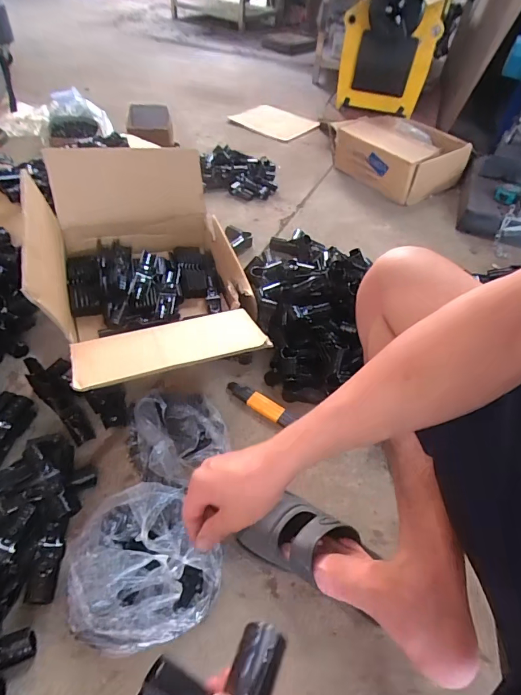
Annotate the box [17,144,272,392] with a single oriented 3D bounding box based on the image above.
[{"bbox_3d":[-0.214,-0.153,0.776,0.359,0.213,0.519,-12,51,-15],"label":"box"}]

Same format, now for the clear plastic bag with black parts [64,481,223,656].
[{"bbox_3d":[-0.152,0.293,0.556,0.189,0.062,0.188,9,48,3],"label":"clear plastic bag with black parts"}]

